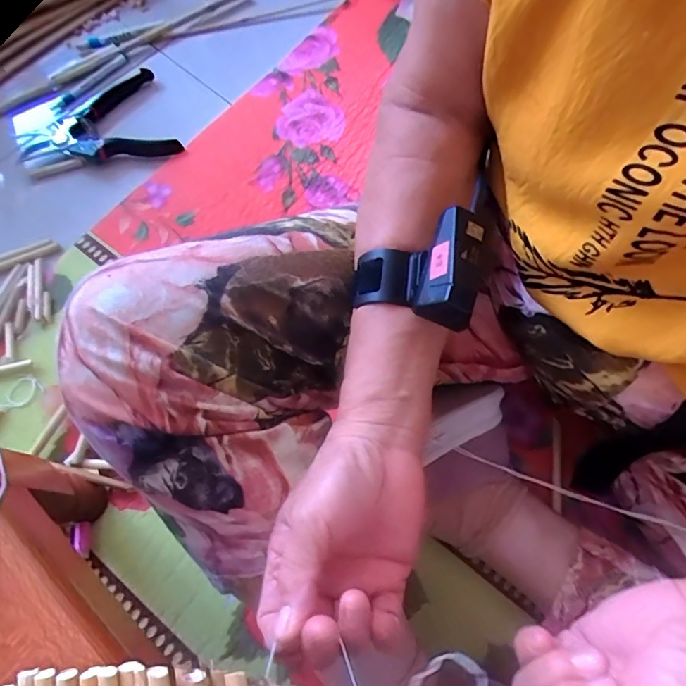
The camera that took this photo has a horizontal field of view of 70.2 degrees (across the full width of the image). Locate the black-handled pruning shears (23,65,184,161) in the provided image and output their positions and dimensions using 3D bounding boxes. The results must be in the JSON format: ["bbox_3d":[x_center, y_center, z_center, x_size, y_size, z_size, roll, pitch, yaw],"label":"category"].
[{"bbox_3d":[-0.298,-0.258,0.589,0.173,0.023,0.122,-23,71,-9],"label":"black-handled pruning shears"}]

